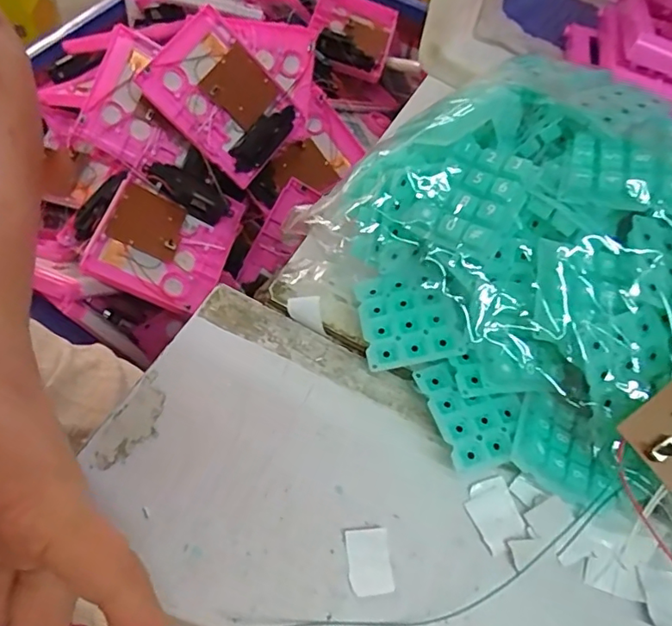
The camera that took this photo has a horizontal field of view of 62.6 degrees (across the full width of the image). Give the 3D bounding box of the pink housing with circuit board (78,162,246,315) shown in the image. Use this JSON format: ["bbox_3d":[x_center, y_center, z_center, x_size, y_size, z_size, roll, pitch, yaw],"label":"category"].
[{"bbox_3d":[-0.183,-0.086,0.607,0.131,0.031,0.154,25,62,-18],"label":"pink housing with circuit board"}]

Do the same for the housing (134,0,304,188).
[{"bbox_3d":[-0.129,-0.245,0.634,0.161,0.020,0.127,43,74,-19],"label":"housing"}]

